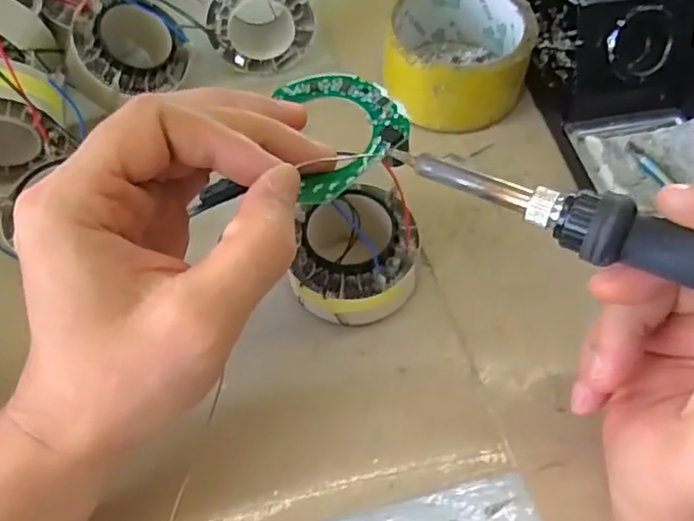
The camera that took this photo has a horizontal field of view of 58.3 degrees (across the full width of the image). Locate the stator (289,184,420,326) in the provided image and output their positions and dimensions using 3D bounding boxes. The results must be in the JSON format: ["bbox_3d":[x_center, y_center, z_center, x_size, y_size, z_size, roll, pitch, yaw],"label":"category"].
[{"bbox_3d":[0.005,-0.001,0.302,0.058,0.040,0.062,-1,58,2],"label":"stator"}]

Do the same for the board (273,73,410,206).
[{"bbox_3d":[0.000,-0.053,0.242,0.045,0.005,0.064,-16,57,-1],"label":"board"}]

